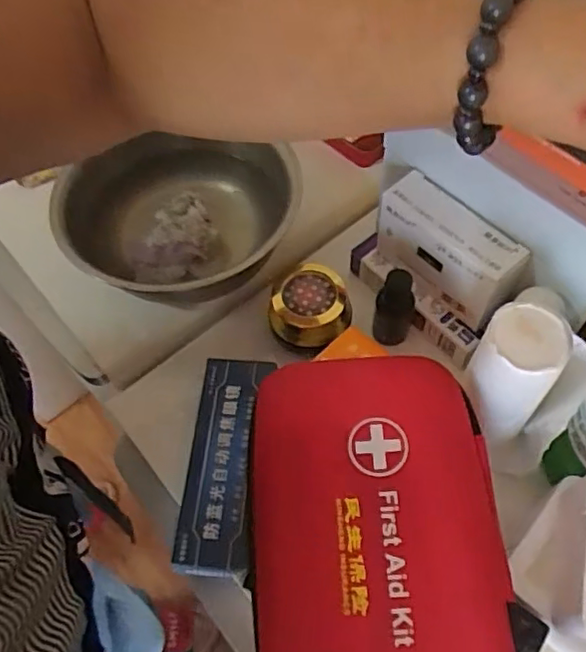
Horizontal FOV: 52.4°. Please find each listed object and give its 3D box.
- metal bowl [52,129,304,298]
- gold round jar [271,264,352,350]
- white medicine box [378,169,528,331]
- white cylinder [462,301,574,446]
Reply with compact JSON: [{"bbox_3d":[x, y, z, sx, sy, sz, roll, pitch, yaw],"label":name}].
[{"bbox_3d":[-0.102,-0.092,0.532,0.193,0.085,0.186,-2,59,3],"label":"metal bowl"},{"bbox_3d":[0.014,-0.016,0.478,0.063,0.030,0.061,-2,59,3],"label":"gold round jar"},{"bbox_3d":[0.117,-0.060,0.461,0.039,0.068,0.119,-38,64,-18],"label":"white medicine box"},{"bbox_3d":[0.142,0.032,0.391,0.049,0.101,0.048,25,64,17],"label":"white cylinder"}]

